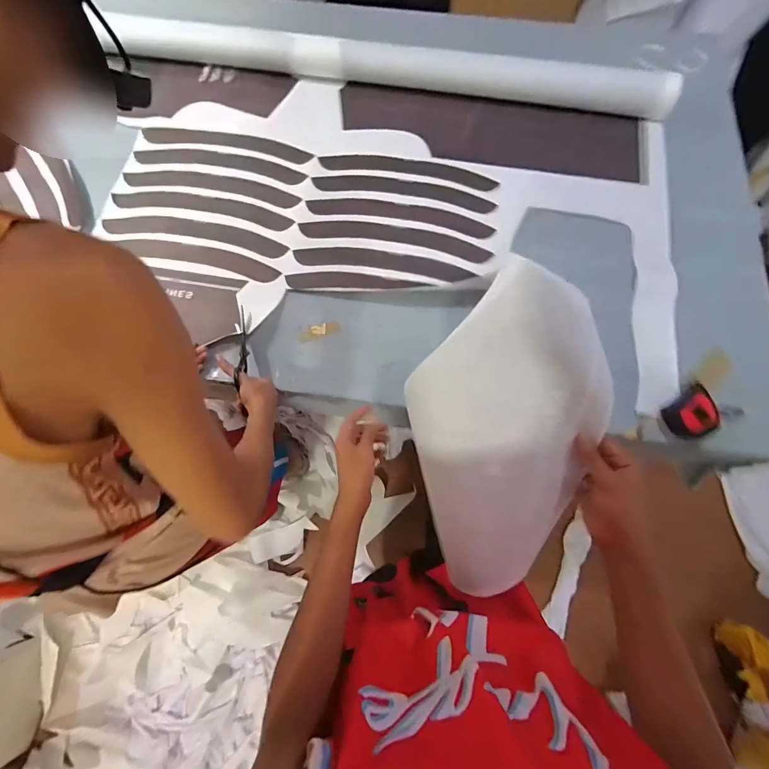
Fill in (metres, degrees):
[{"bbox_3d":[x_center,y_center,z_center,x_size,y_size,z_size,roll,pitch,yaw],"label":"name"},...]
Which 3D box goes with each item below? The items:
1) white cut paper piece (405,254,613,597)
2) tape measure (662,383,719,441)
[{"bbox_3d":[0.138,0.081,0.449,0.209,0.039,0.415,3,109,2],"label":"white cut paper piece"},{"bbox_3d":[0.586,0.054,0.716,0.087,0.048,0.087,-22,75,-6],"label":"tape measure"}]

